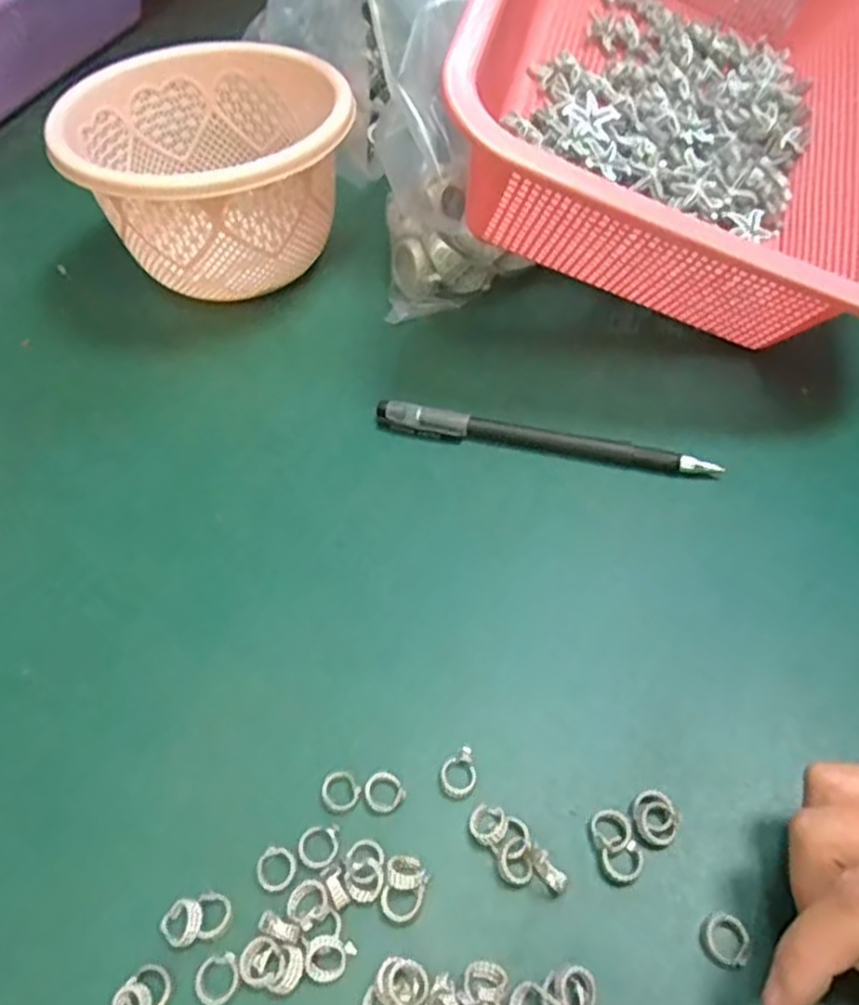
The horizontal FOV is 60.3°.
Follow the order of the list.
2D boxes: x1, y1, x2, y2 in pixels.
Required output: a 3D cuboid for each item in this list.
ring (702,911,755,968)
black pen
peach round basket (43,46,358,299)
[{"bbox_3d":[0.087,0.128,0.217,0.013,0.006,0.014,0,53,0],"label":"ring"},{"bbox_3d":[0.051,-0.028,0.334,0.151,0.011,0.013,11,54,9],"label":"black pen"},{"bbox_3d":[-0.114,-0.175,0.405,0.135,0.090,0.129,0,53,0],"label":"peach round basket"}]

